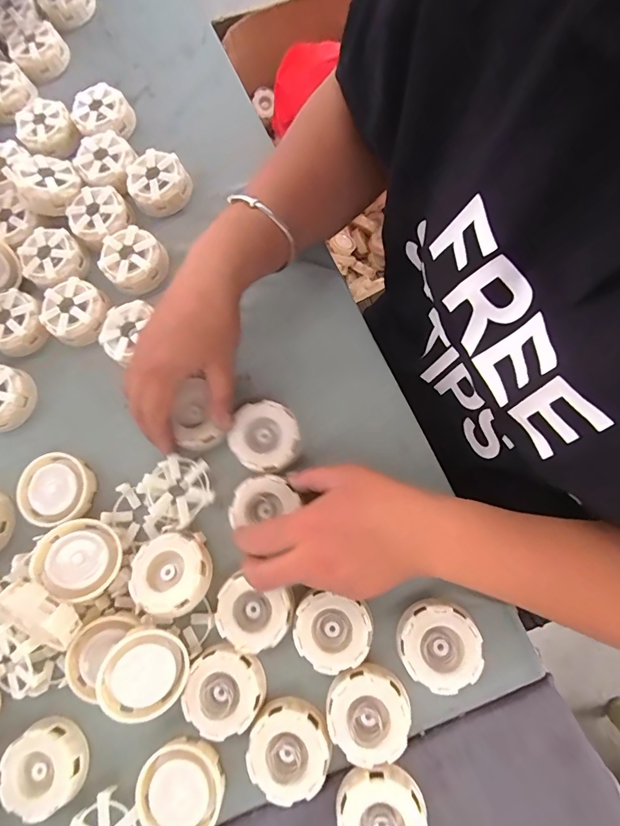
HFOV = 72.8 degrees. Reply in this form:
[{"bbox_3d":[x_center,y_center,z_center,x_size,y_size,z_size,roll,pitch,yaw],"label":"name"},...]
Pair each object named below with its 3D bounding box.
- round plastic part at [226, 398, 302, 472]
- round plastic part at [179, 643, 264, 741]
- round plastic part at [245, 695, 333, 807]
[{"bbox_3d":[-0.041,0.019,0.375,0.059,0.015,0.064,-1,78,5],"label":"round plastic part"},{"bbox_3d":[-0.067,0.216,0.326,0.059,0.016,0.060,-1,78,5],"label":"round plastic part"},{"bbox_3d":[-0.016,0.256,0.318,0.059,0.026,0.063,-1,78,5],"label":"round plastic part"}]

